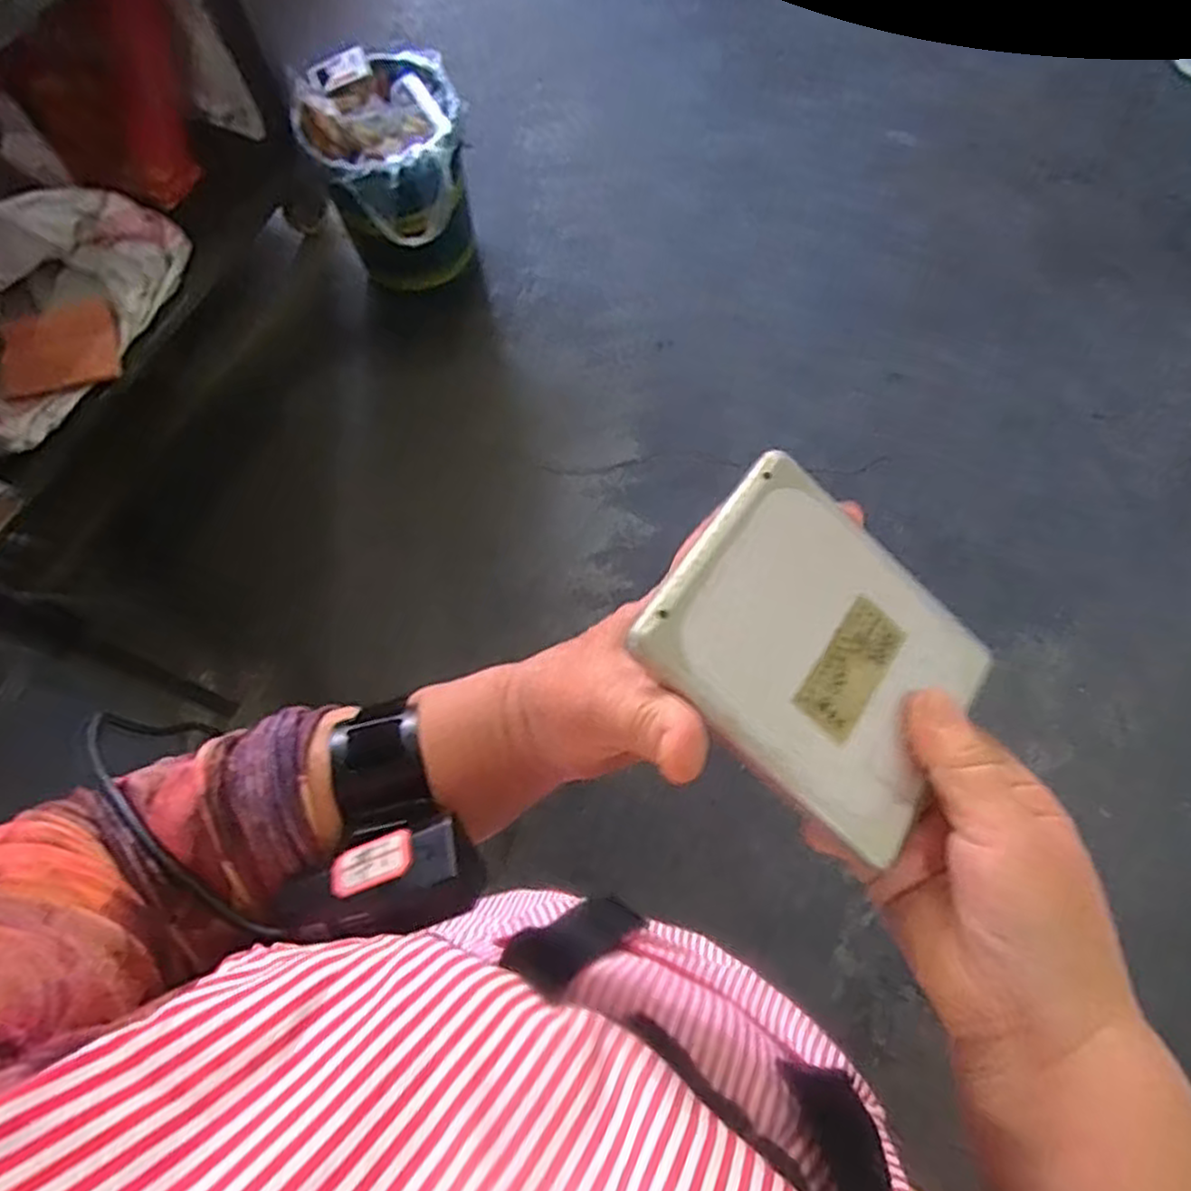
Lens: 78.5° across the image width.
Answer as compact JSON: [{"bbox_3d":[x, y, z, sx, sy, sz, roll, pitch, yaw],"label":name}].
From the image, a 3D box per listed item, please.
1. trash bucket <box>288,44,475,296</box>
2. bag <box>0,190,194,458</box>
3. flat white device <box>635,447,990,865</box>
[{"bbox_3d":[-0.392,-0.845,1.502,0.313,0.334,0.377,-21,71,-7],"label":"trash bucket"},{"bbox_3d":[-1.011,-0.531,1.311,0.218,0.248,0.554,19,71,8],"label":"bag"},{"bbox_3d":[0.083,0.021,0.270,0.120,0.011,0.101,42,67,-6],"label":"flat white device"}]

